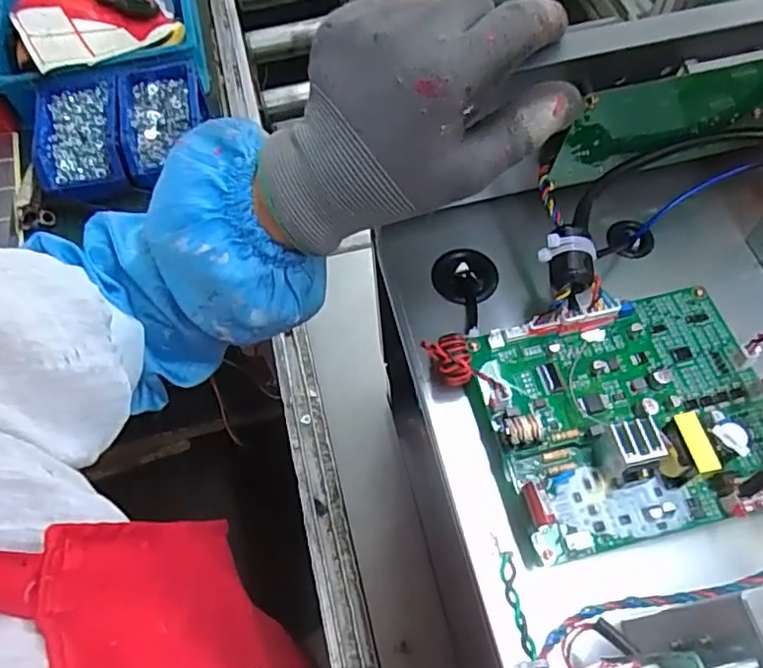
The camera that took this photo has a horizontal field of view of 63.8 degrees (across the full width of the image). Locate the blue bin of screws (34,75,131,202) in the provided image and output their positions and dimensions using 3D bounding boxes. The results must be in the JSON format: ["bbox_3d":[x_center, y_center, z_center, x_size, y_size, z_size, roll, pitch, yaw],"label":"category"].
[{"bbox_3d":[-0.389,-0.251,0.804,0.104,0.066,0.166,-11,61,-4],"label":"blue bin of screws"}]

